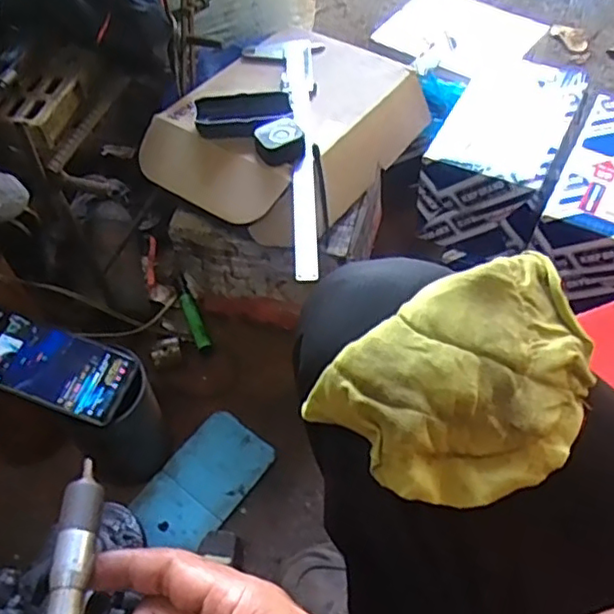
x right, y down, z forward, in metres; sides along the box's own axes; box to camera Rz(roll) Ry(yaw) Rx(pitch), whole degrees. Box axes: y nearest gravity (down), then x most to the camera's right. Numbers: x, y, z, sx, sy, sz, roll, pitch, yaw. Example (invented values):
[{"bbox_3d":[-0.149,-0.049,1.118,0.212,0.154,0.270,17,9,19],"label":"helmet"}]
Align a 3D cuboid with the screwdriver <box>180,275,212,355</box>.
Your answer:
[{"bbox_3d":[-0.156,0.009,0.846,0.018,0.023,0.123,-20,55,-12],"label":"screwdriver"}]

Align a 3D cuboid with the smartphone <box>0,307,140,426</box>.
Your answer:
[{"bbox_3d":[-0.254,0.054,0.605,0.163,0.009,0.075,21,55,-3],"label":"smartphone"}]

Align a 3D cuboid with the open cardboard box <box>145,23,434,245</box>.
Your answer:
[{"bbox_3d":[-0.020,-0.221,0.763,0.233,0.069,0.329,29,60,22],"label":"open cardboard box"}]

